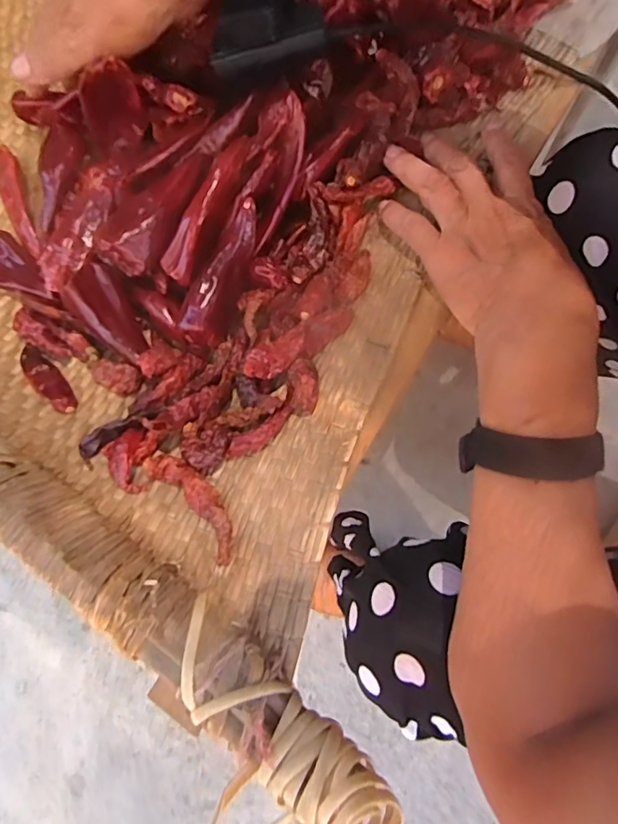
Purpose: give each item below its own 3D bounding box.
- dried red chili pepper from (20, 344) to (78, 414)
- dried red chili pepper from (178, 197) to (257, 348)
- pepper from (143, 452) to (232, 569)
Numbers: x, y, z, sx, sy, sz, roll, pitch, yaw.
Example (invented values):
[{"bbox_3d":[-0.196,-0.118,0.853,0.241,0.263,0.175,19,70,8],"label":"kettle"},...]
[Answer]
[{"bbox_3d":[-0.160,-0.021,0.328,0.056,0.016,0.015,44,80,11],"label":"dried red chili pepper"},{"bbox_3d":[-0.050,-0.081,0.320,0.023,0.027,0.082,20,77,6],"label":"dried red chili pepper"},{"bbox_3d":[-0.060,0.046,0.285,0.020,0.010,0.075,-43,65,-9],"label":"pepper"}]

